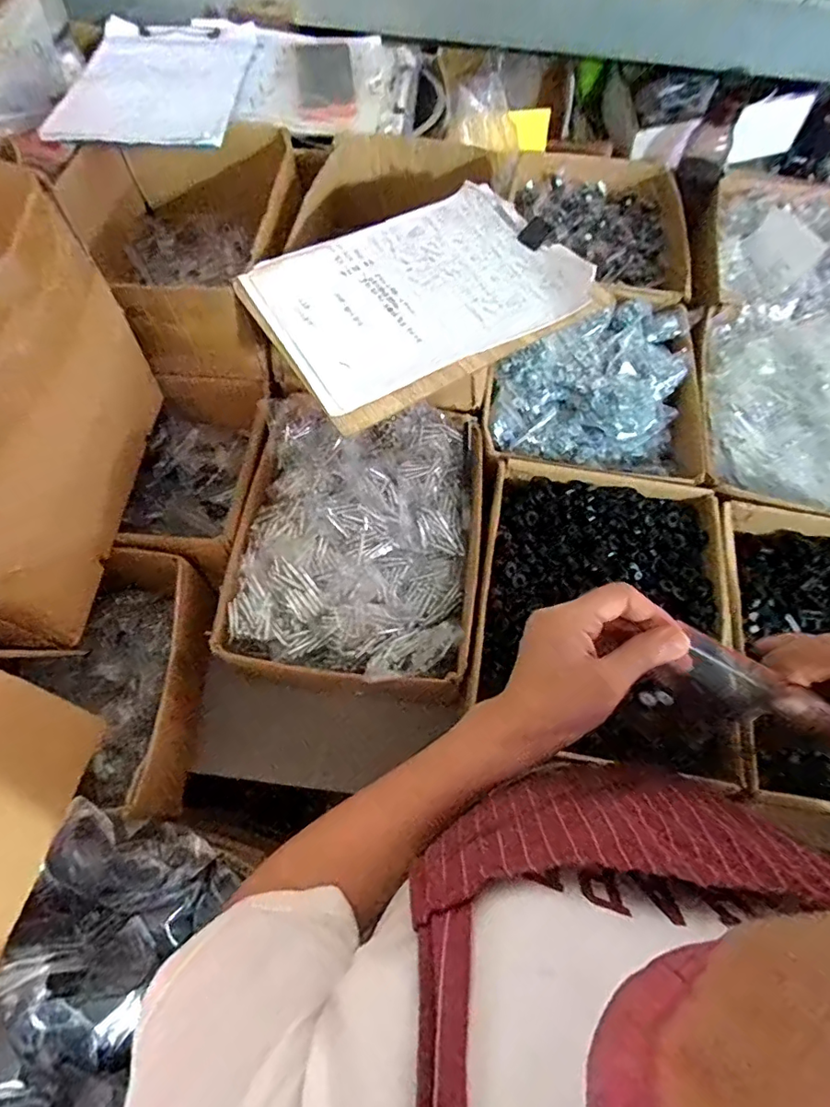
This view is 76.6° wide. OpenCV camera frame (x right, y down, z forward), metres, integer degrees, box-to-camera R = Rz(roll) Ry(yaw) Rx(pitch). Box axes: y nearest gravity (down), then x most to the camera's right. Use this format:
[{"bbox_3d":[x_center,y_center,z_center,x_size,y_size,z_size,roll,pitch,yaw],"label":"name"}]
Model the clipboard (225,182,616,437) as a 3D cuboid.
[{"bbox_3d":[0.008,-0.271,0.533,0.315,0.025,0.226,-28,68,-15],"label":"clipboard"}]

